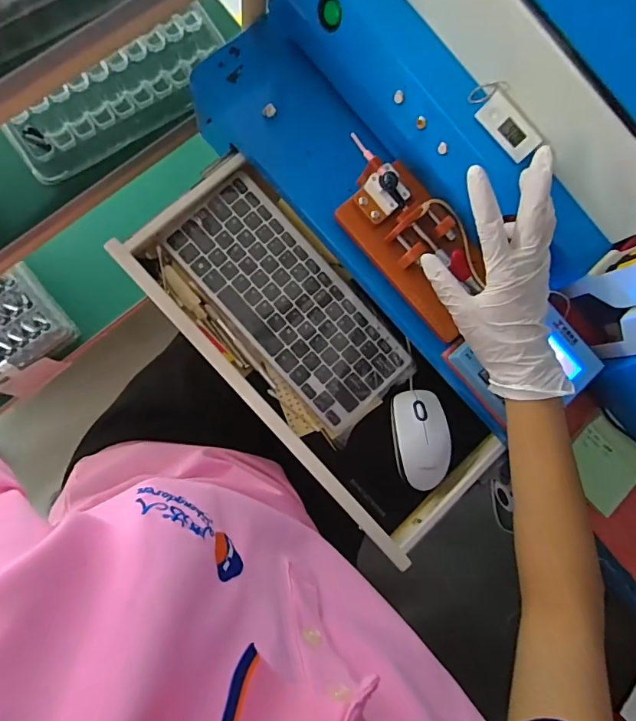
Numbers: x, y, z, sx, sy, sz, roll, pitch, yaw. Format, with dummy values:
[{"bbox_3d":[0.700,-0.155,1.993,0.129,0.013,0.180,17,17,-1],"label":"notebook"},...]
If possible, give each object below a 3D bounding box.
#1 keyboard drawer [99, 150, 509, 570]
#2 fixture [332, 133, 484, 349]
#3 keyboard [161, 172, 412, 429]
[{"bbox_3d":[-0.007,-0.002,0.488,0.175,0.053,0.428,-42,92,-10],"label":"keyboard drawer"},{"bbox_3d":[0.095,-0.115,0.431,0.083,0.044,0.180,-41,92,-10],"label":"fixture"},{"bbox_3d":[-0.033,-0.064,0.494,0.110,0.016,0.275,-42,92,-10],"label":"keyboard"}]

